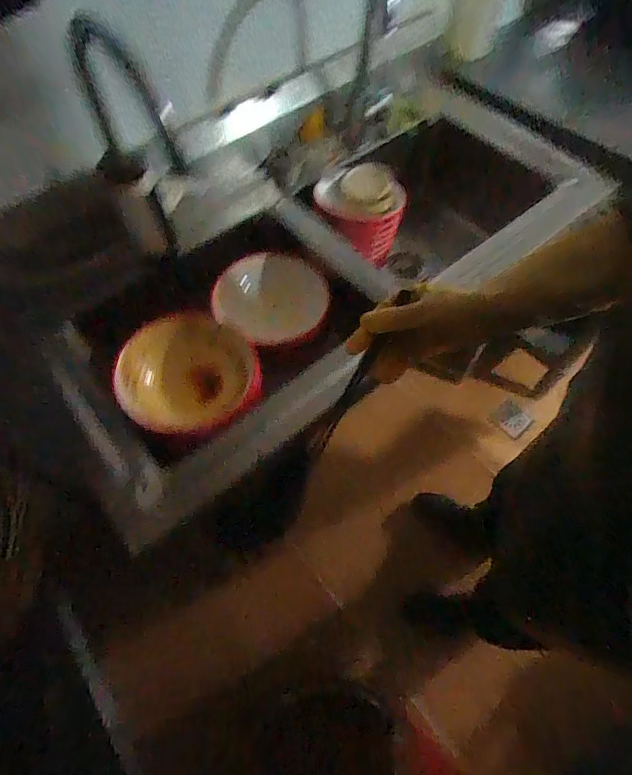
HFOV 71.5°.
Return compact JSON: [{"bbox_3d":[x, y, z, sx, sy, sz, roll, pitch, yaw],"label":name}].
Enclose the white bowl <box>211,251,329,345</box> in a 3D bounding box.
[{"bbox_3d":[-0.091,-0.166,0.833,0.221,0.176,0.065,-14,31,-30],"label":"white bowl"}]

